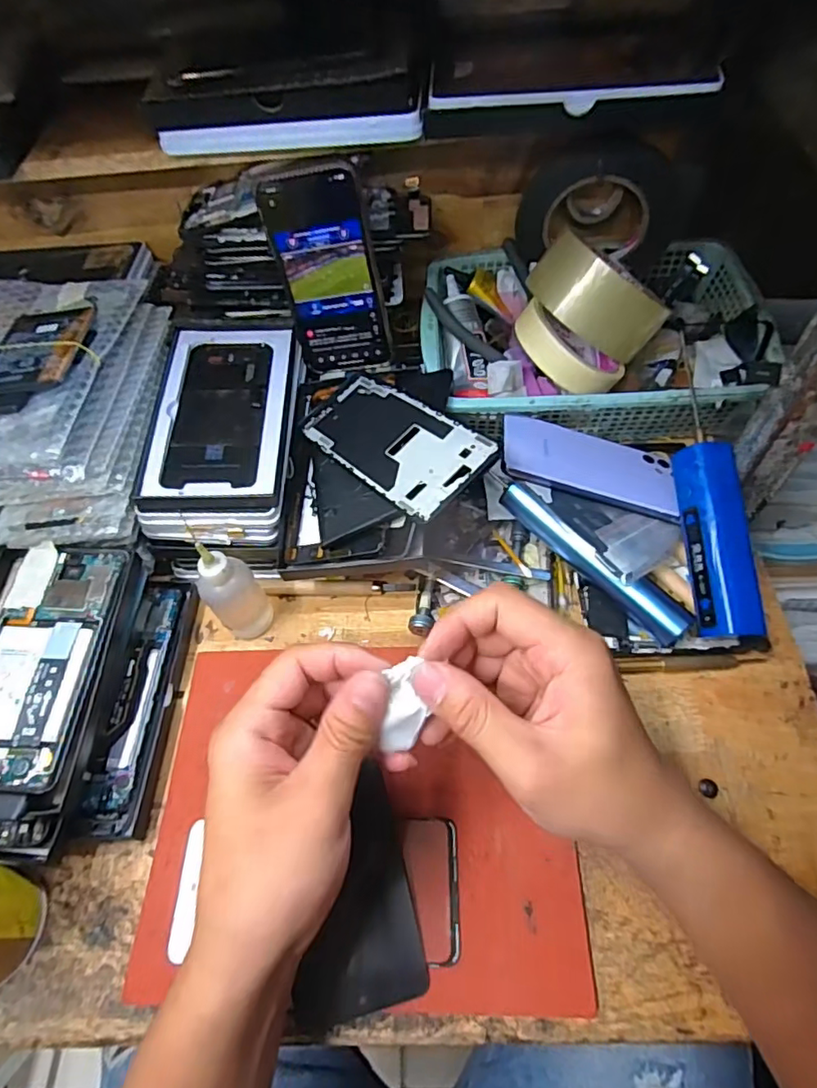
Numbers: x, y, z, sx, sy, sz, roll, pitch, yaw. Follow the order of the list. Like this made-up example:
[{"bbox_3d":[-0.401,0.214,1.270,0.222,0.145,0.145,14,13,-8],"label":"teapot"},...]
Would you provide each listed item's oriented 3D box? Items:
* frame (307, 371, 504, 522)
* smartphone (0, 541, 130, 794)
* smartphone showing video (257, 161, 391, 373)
[{"bbox_3d":[-0.014,-0.075,0.408,0.071,0.005,0.161,-45,52,-8],"label":"frame"},{"bbox_3d":[-0.235,0.072,0.363,0.074,0.014,0.156,-3,59,4],"label":"smartphone"},{"bbox_3d":[-0.061,-0.207,0.446,0.072,0.148,0.009,-5,43,7],"label":"smartphone showing video"}]

